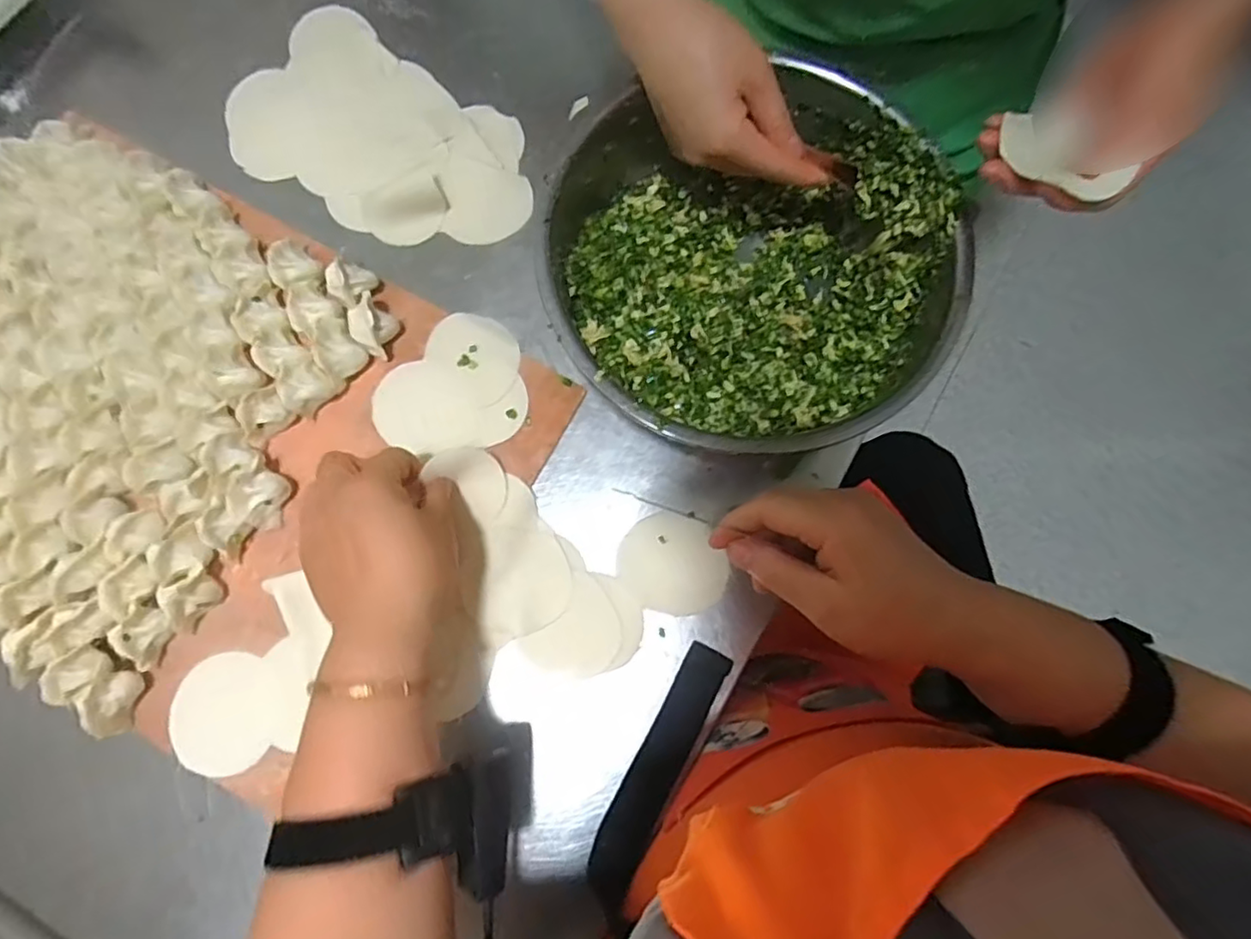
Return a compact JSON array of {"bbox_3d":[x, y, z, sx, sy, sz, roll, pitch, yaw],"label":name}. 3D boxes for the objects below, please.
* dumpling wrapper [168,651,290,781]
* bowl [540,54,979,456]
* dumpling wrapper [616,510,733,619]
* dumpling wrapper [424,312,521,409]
[{"bbox_3d":[-0.267,0.164,0.420,0.075,0.004,0.076,-10,85,0],"label":"dumpling wrapper"},{"bbox_3d":[0.084,-0.134,0.444,0.265,0.099,0.254,0,79,-1],"label":"bowl"},{"bbox_3d":[0.035,0.070,0.455,0.072,0.004,0.075,0,82,0],"label":"dumpling wrapper"},{"bbox_3d":[-0.118,-0.085,0.478,0.073,0.004,0.069,1,78,-4],"label":"dumpling wrapper"}]

